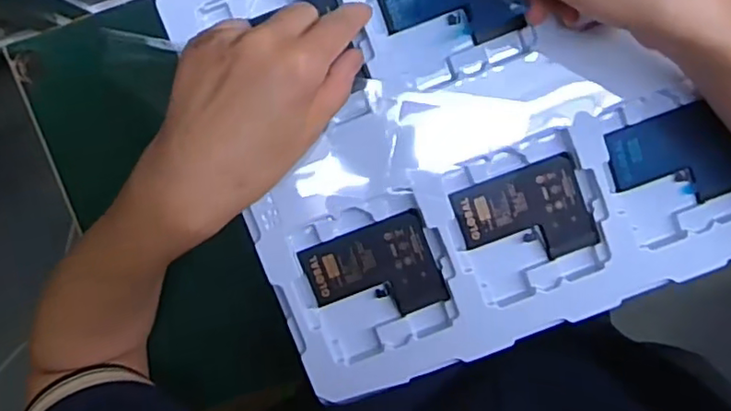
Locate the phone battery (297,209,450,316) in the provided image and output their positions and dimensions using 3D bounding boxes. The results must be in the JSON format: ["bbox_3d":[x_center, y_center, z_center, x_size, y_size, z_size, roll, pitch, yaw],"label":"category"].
[{"bbox_3d":[0.006,0.043,0.373,0.077,0.004,0.060,-20,96,1],"label":"phone battery"}]

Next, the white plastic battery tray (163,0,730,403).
[{"bbox_3d":[0.073,-0.056,0.362,0.308,0.013,0.273,-20,96,1],"label":"white plastic battery tray"}]

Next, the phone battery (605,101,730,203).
[{"bbox_3d":[0.194,-0.028,0.376,0.082,0.010,0.059,-18,96,1],"label":"phone battery"}]

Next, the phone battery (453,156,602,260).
[{"bbox_3d":[0.099,0.008,0.372,0.078,0.004,0.059,-20,96,1],"label":"phone battery"}]

